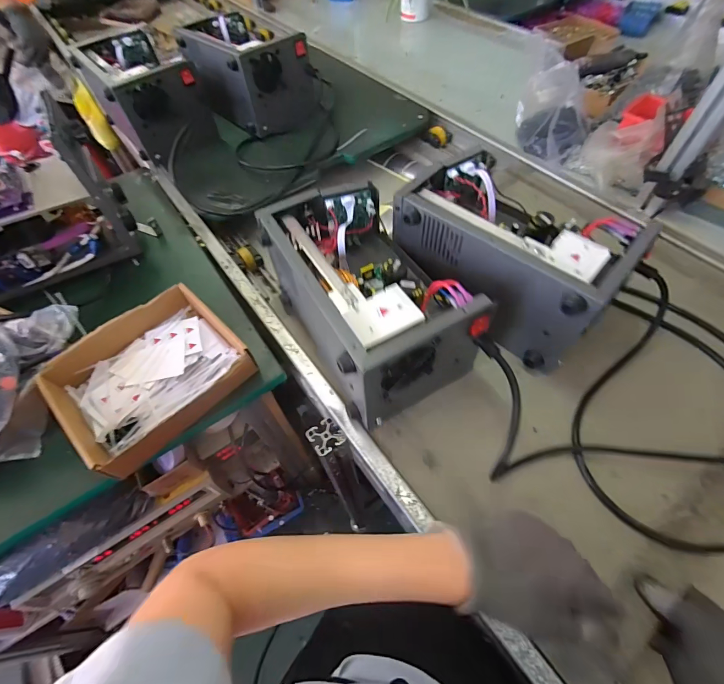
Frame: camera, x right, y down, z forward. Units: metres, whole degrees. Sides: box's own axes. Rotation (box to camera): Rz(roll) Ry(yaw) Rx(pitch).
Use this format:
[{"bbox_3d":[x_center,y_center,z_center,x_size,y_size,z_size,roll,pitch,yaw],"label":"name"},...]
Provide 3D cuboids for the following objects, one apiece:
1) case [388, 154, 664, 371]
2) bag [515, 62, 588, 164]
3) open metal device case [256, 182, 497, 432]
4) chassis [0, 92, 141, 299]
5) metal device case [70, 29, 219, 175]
[{"bbox_3d":[0.195,-0.118,0.509,0.272,0.142,0.159,34,65,23],"label":"case"},{"bbox_3d":[0.361,-0.422,0.699,0.135,0.187,0.110,16,59,14],"label":"bag"},{"bbox_3d":[0.004,-0.064,0.483,0.164,0.140,0.277,-26,59,-13],"label":"open metal device case"},{"bbox_3d":[-0.539,-0.202,0.570,0.294,0.206,0.147,-27,59,-13],"label":"chassis"},{"bbox_3d":[-0.491,-0.562,0.838,0.170,0.145,0.297,-36,62,-18],"label":"metal device case"}]

